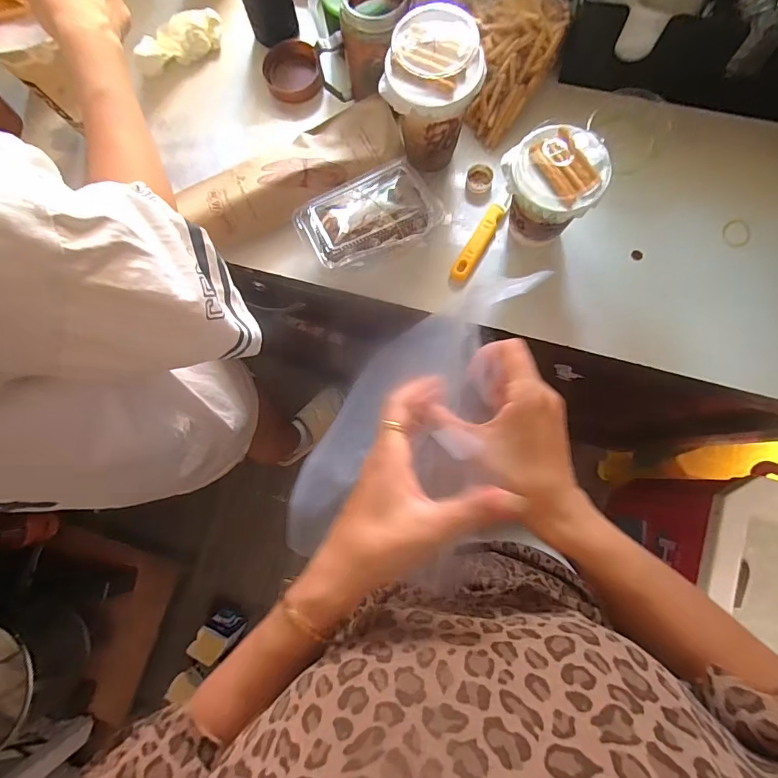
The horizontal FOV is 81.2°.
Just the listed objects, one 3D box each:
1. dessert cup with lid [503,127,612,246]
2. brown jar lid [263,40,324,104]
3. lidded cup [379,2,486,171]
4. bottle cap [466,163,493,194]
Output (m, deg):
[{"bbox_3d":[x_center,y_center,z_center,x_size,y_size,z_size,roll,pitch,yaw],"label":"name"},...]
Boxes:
[{"bbox_3d":[0.163,-0.204,0.473,0.097,0.097,0.088,11,83,8],"label":"dessert cup with lid"},{"bbox_3d":[-0.118,-0.396,0.567,0.070,0.023,0.065,-1,82,6],"label":"brown jar lid"},{"bbox_3d":[0.047,-0.297,0.467,0.089,0.135,0.091,-1,82,6],"label":"lidded cup"},{"bbox_3d":[0.108,-0.250,0.540,0.030,0.013,0.029,1,82,6],"label":"bottle cap"}]

